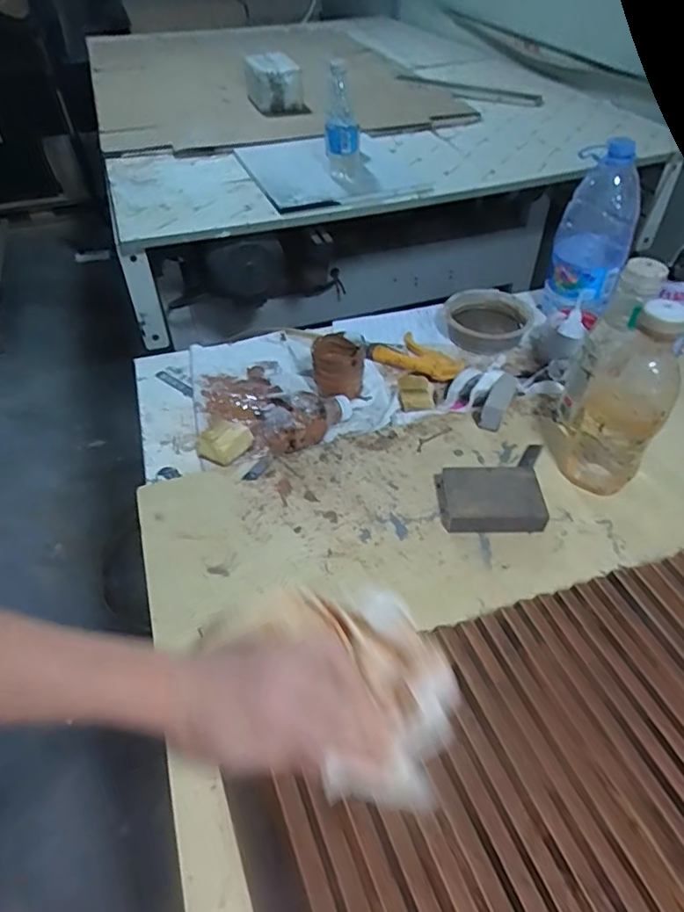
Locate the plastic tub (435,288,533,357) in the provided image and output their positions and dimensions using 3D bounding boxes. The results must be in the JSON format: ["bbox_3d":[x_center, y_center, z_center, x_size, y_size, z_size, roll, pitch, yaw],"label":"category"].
[{"bbox_3d":[0.214,-0.205,0.869,0.134,0.045,0.134,0,46,0],"label":"plastic tub"}]

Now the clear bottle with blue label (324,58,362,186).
[{"bbox_3d":[0.002,-0.669,1.160,0.072,0.202,0.064,0,46,1],"label":"clear bottle with blue label"}]

